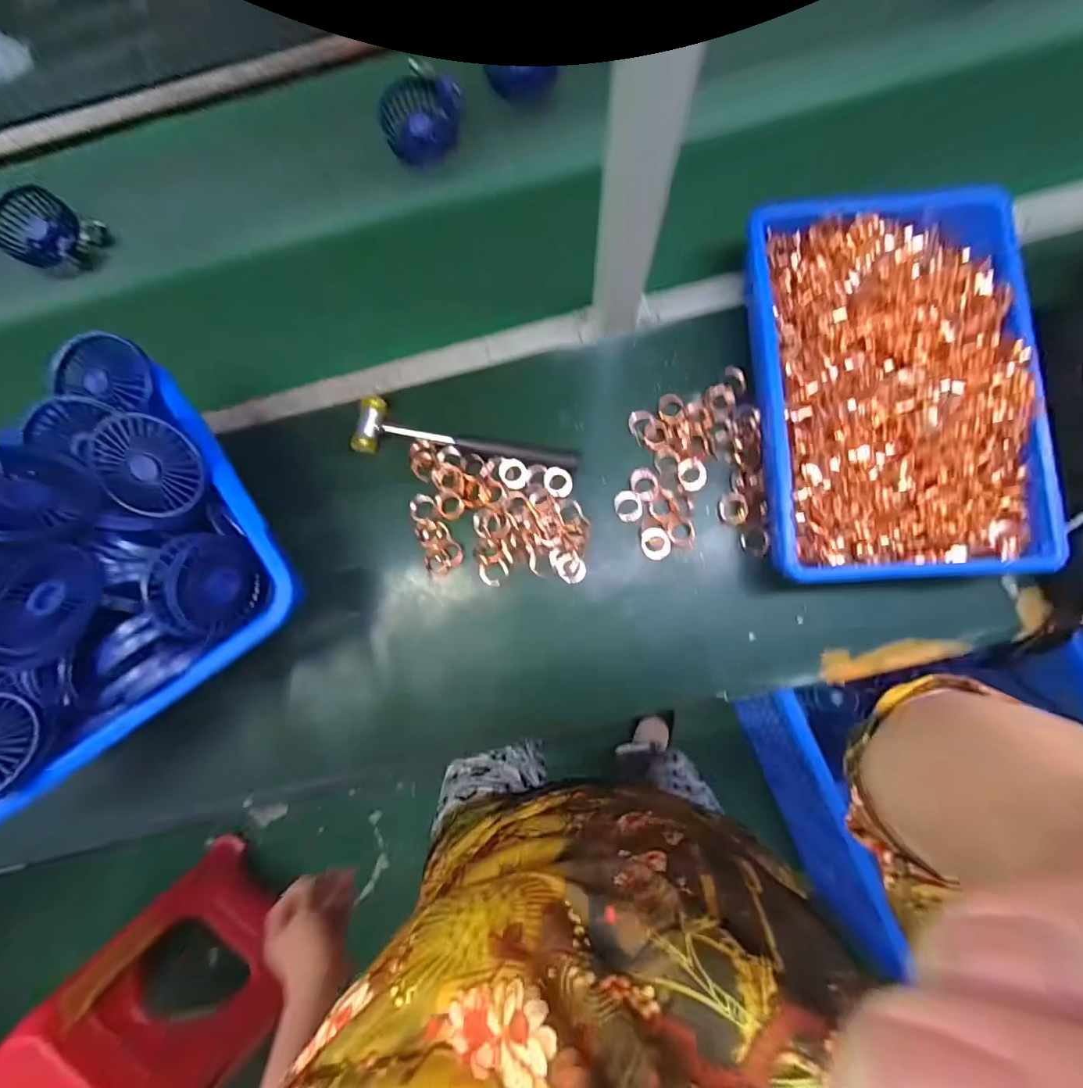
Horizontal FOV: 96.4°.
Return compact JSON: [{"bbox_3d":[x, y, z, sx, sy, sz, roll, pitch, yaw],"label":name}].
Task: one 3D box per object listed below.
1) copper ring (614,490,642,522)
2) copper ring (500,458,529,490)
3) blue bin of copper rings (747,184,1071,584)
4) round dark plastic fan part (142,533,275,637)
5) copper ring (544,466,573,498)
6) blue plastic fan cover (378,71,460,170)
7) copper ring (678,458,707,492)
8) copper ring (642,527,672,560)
[{"bbox_3d":[0.091,-0.039,0.505,0.028,0.004,0.033,-1,84,4],"label":"copper ring"},{"bbox_3d":[-0.030,-0.076,0.516,0.029,0.004,0.034,-34,83,0],"label":"copper ring"},{"bbox_3d":[0.331,-0.158,0.468,0.237,0.079,0.379,-4,84,3],"label":"blue bin of copper rings"},{"bbox_3d":[-0.300,0.038,0.438,0.049,0.094,0.091,-17,98,22],"label":"round dark plastic fan part"},{"bbox_3d":[0.017,-0.066,0.512,0.030,0.004,0.033,0,84,4],"label":"copper ring"},{"bbox_3d":[-0.141,-0.503,0.573,0.089,0.034,0.085,14,85,5],"label":"blue plastic fan cover"},{"bbox_3d":[0.158,-0.072,0.507,0.029,0.006,0.033,-4,84,3],"label":"copper ring"},{"bbox_3d":[0.119,-0.001,0.499,0.029,0.004,0.034,-13,83,2],"label":"copper ring"}]

